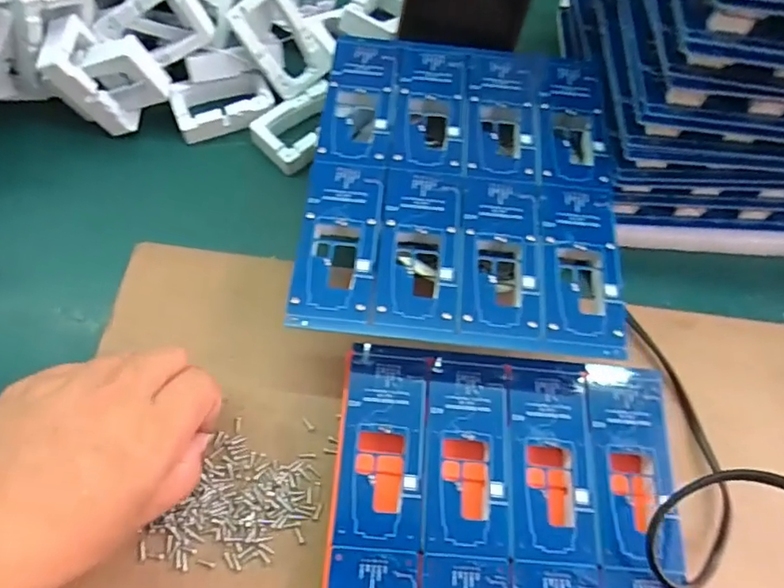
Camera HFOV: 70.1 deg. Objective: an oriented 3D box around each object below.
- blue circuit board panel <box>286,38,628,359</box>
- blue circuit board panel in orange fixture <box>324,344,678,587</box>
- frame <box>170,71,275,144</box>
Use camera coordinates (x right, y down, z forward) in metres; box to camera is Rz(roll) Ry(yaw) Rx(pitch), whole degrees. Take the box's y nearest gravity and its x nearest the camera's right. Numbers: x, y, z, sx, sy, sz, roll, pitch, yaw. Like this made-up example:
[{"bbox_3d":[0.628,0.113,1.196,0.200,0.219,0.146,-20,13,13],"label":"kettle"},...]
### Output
[{"bbox_3d":[0.038,-0.064,0.301,0.160,0.004,0.187,5,66,-1],"label":"blue circuit board panel"},{"bbox_3d":[0.051,0.124,0.259,0.158,0.022,0.188,5,65,0],"label":"blue circuit board panel in orange fixture"},{"bbox_3d":[-0.112,-0.127,0.372,0.062,0.017,0.034,-16,67,-10],"label":"frame"}]

